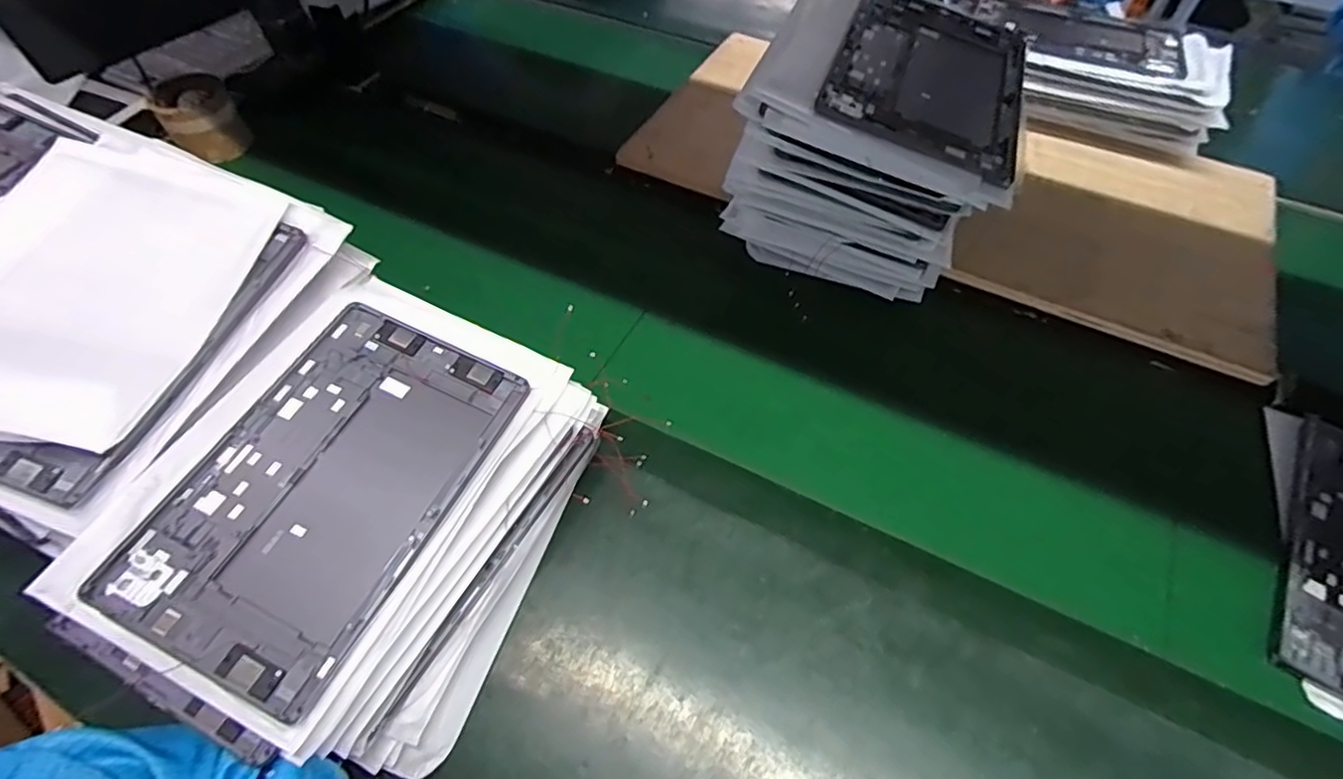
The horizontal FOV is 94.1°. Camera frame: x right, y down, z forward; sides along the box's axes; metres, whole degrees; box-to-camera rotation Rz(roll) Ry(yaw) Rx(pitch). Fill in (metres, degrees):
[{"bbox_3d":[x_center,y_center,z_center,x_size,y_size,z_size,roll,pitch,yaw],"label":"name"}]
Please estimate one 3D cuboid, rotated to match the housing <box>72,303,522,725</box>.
[{"bbox_3d":[-0.236,0.064,0.433,0.167,0.009,0.254,24,61,7],"label":"housing"}]

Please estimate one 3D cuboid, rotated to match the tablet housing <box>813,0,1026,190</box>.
[{"bbox_3d":[0.244,-0.296,0.582,0.173,0.011,0.262,23,57,4],"label":"tablet housing"}]

